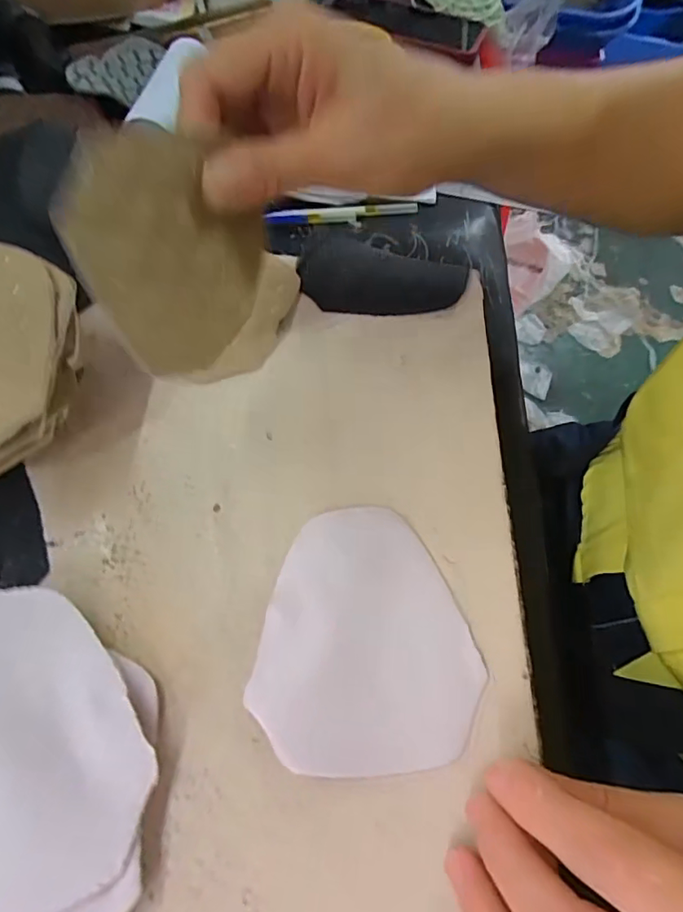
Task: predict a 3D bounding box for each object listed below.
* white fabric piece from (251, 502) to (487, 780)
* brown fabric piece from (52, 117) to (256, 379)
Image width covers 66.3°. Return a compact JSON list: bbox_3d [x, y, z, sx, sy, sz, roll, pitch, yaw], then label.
[{"bbox_3d":[0.013,0.070,0.211,0.084,0.007,0.101,14,61,-1],"label":"white fabric piece"},{"bbox_3d":[-0.061,-0.078,0.201,0.010,0.085,0.077,17,59,32],"label":"brown fabric piece"}]

